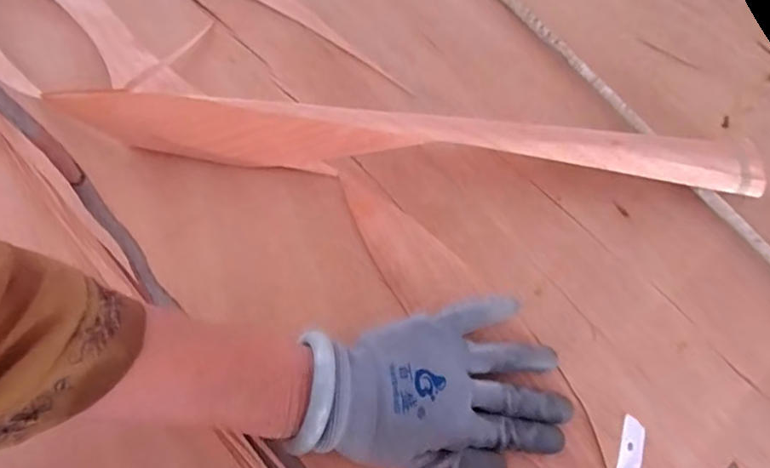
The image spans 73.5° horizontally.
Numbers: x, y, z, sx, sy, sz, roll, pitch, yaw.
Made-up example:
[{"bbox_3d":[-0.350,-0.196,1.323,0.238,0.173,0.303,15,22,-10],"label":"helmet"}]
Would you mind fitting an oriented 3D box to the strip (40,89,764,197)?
[{"bbox_3d":[0.027,-0.073,0.390,0.540,0.057,0.048,3,69,0],"label":"strip"}]

